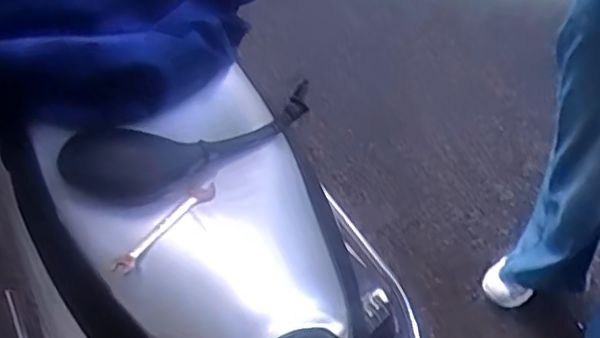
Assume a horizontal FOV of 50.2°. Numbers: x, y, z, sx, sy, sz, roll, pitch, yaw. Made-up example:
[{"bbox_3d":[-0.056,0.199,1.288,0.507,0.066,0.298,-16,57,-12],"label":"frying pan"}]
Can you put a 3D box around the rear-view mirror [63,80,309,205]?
[{"bbox_3d":[-0.138,-0.023,0.792,0.304,0.090,0.082,-13,45,-10],"label":"rear-view mirror"}]

